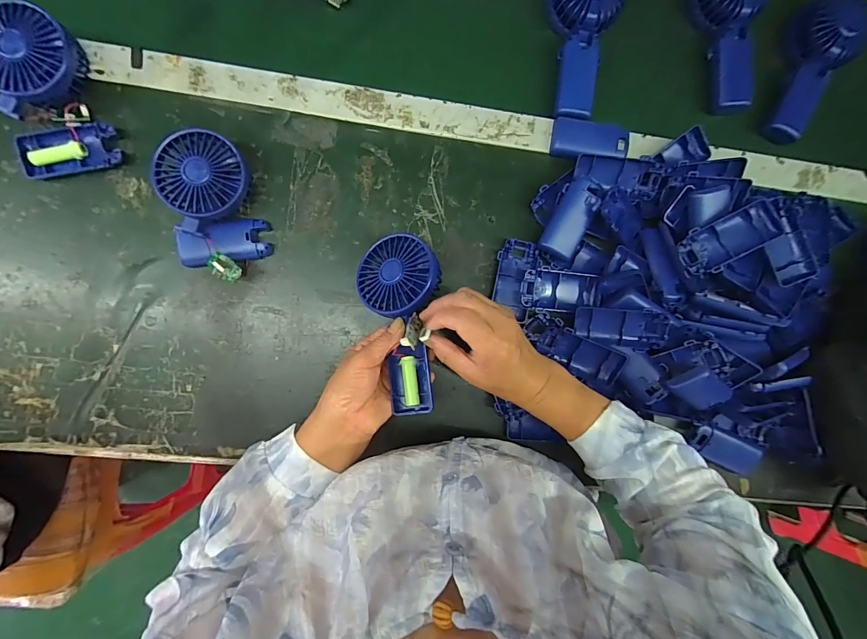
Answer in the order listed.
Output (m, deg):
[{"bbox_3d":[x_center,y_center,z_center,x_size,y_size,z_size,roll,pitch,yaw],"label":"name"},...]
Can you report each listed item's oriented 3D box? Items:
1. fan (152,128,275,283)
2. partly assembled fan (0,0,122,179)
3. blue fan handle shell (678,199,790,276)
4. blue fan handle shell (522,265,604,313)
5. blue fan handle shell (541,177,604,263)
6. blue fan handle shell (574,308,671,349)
[{"bbox_3d":[-0.230,-0.116,0.407,0.089,0.041,0.145,-7,92,-6],"label":"fan"},{"bbox_3d":[-0.391,-0.225,0.386,0.088,0.047,0.142,-15,93,-6],"label":"partly assembled fan"},{"bbox_3d":[0.317,-0.088,0.409,0.102,0.024,0.045,-30,95,18],"label":"blue fan handle shell"},{"bbox_3d":[0.147,-0.033,0.444,0.089,0.019,0.046,2,91,-7],"label":"blue fan handle shell"},{"bbox_3d":[0.156,-0.115,0.432,0.040,0.028,0.088,24,89,-7],"label":"blue fan handle shell"},{"bbox_3d":[0.208,0.009,0.429,0.094,0.028,0.041,7,91,18],"label":"blue fan handle shell"}]

